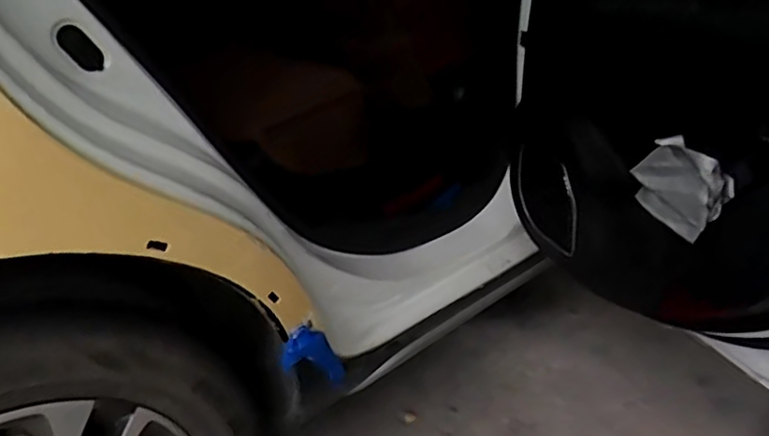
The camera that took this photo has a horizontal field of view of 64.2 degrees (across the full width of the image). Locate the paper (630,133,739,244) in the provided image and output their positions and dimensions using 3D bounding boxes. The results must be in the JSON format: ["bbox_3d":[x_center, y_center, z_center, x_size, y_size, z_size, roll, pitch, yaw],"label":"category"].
[{"bbox_3d":[0.321,-0.038,0.670,0.045,0.091,0.124,-5,30,-9],"label":"paper"}]

